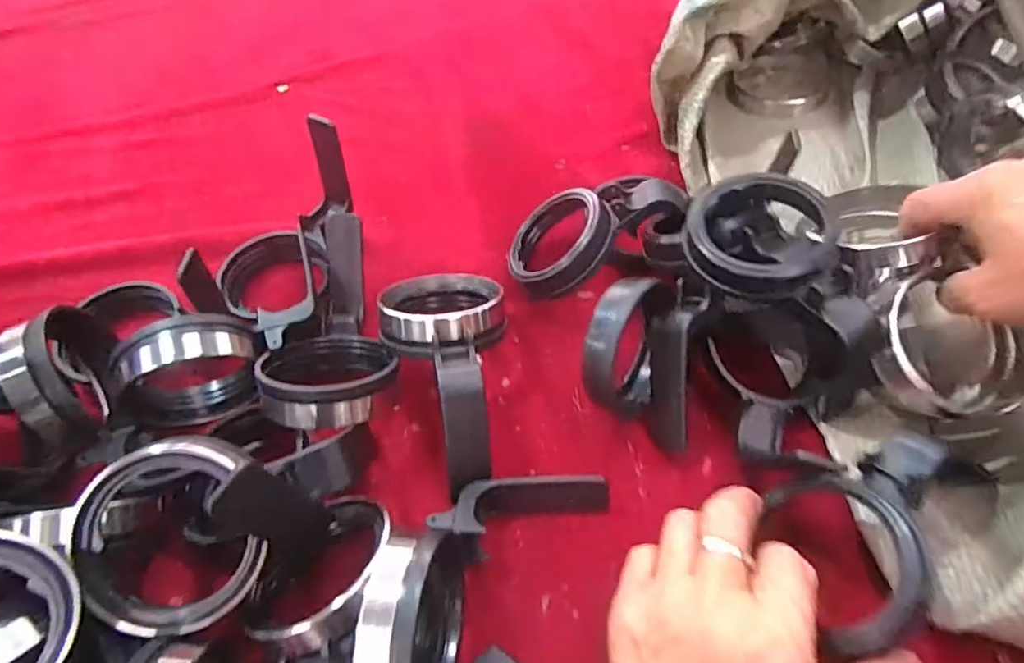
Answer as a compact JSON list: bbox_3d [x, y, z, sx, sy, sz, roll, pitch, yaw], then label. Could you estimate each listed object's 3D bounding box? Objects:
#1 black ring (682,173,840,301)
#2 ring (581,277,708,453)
[{"bbox_3d":[0.123,-0.048,0.302,0.069,0.014,0.068,-2,77,7],"label":"black ring"},{"bbox_3d":[0.067,0.011,0.313,0.055,0.070,0.074,9,54,11],"label":"ring"}]

